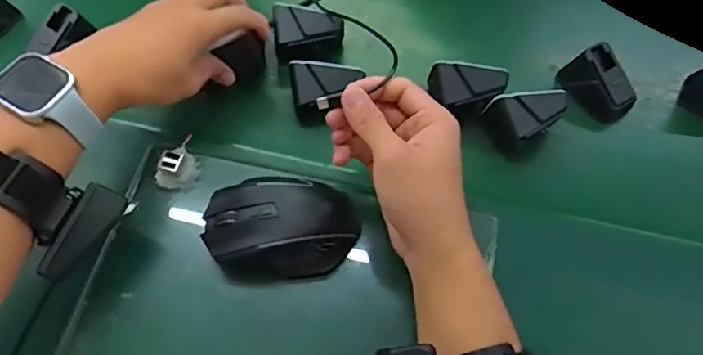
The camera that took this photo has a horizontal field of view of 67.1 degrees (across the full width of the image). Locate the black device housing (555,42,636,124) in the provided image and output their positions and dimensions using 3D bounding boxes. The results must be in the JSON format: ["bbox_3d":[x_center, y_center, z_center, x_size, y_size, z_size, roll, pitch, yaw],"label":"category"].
[{"bbox_3d":[0.229,-0.087,0.496,0.043,0.042,0.067,-28,66,-16],"label":"black device housing"}]

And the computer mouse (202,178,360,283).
[{"bbox_3d":[-0.052,0.039,0.407,0.114,0.051,0.068,-2,62,-3],"label":"computer mouse"}]

